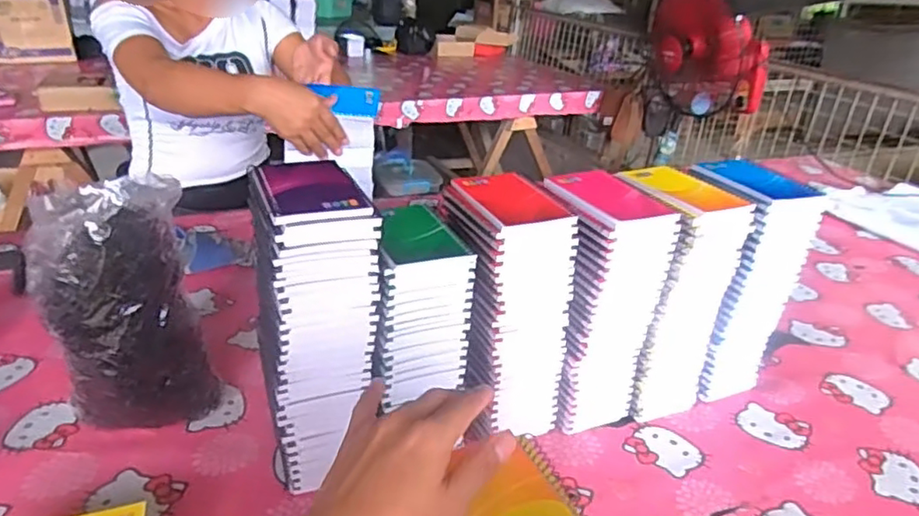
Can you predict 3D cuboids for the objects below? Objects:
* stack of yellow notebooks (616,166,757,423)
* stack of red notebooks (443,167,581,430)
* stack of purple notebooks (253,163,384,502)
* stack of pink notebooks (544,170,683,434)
[{"bbox_3d":[0.239,0.049,0.750,0.106,0.283,0.124,-10,29,-24],"label":"stack of yellow notebooks"},{"bbox_3d":[0.049,0.068,0.697,0.120,0.286,0.126,-4,28,-14],"label":"stack of red notebooks"},{"bbox_3d":[-0.146,0.076,0.625,0.104,0.322,0.127,-8,29,-22],"label":"stack of purple notebooks"},{"bbox_3d":[0.153,0.063,0.713,0.114,0.284,0.127,-2,26,-10],"label":"stack of pink notebooks"}]

